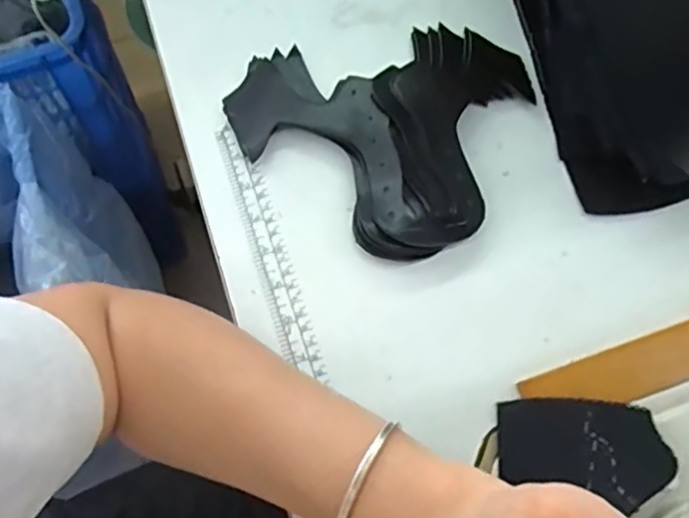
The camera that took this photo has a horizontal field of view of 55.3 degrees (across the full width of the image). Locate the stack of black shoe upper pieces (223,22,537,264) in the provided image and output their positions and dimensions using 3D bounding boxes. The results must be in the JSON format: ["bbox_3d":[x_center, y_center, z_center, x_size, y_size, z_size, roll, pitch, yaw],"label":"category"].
[{"bbox_3d":[0.024,-0.108,0.472,0.195,0.019,0.190,27,69,12],"label":"stack of black shoe upper pieces"}]

